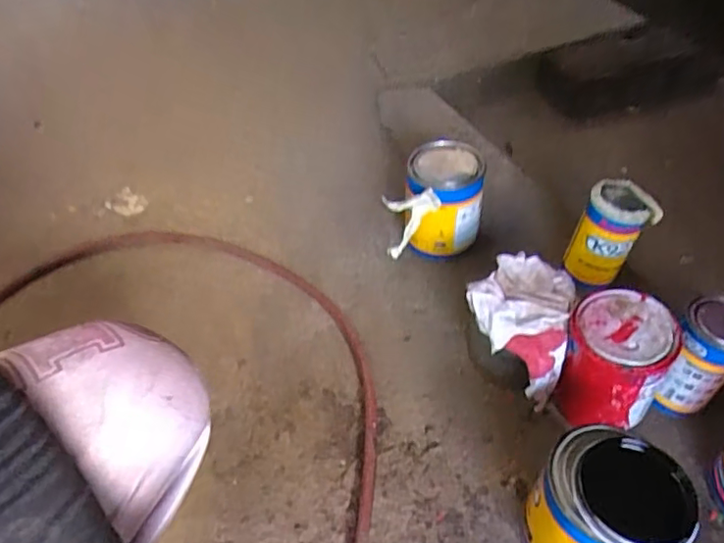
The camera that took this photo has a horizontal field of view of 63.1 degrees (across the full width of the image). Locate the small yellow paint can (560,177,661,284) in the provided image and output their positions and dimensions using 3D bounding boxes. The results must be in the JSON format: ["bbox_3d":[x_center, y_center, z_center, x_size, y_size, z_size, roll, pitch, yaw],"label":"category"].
[{"bbox_3d":[0.322,-0.049,0.766,0.078,0.119,0.074,0,49,0],"label":"small yellow paint can"}]

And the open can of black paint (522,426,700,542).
[{"bbox_3d":[0.211,0.218,0.533,0.101,0.149,0.099,0,49,0],"label":"open can of black paint"}]

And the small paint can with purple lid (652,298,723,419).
[{"bbox_3d":[0.357,0.097,0.632,0.066,0.134,0.066,0,49,0],"label":"small paint can with purple lid"}]

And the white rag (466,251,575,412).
[{"bbox_3d":[0.171,0.054,0.655,0.111,0.063,0.150,13,50,11],"label":"white rag"}]

